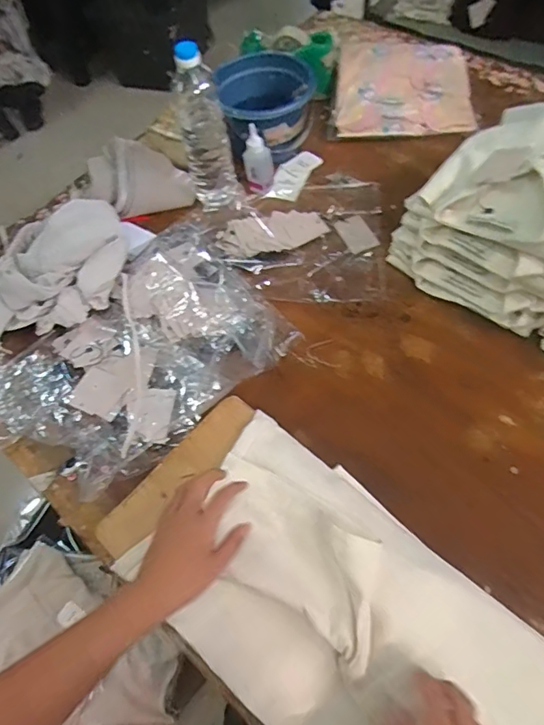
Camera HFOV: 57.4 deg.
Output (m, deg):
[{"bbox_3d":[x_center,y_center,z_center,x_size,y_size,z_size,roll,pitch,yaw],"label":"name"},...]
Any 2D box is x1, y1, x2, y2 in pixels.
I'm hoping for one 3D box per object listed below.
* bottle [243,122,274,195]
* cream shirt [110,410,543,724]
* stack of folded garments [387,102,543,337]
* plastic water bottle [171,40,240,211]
[{"bbox_3d":[-0.025,-0.362,0.889,0.050,0.109,0.046,0,60,6],"label":"bottle"},{"bbox_3d":[0.176,0.357,0.474,0.740,0.055,0.255,36,78,23],"label":"cream shirt"},{"bbox_3d":[0.363,-0.221,0.719,0.276,0.228,0.268,-38,63,-16],"label":"stack of folded garments"},{"bbox_3d":[-0.112,-0.386,0.830,0.080,0.254,0.068,-13,59,-2],"label":"plastic water bottle"}]

